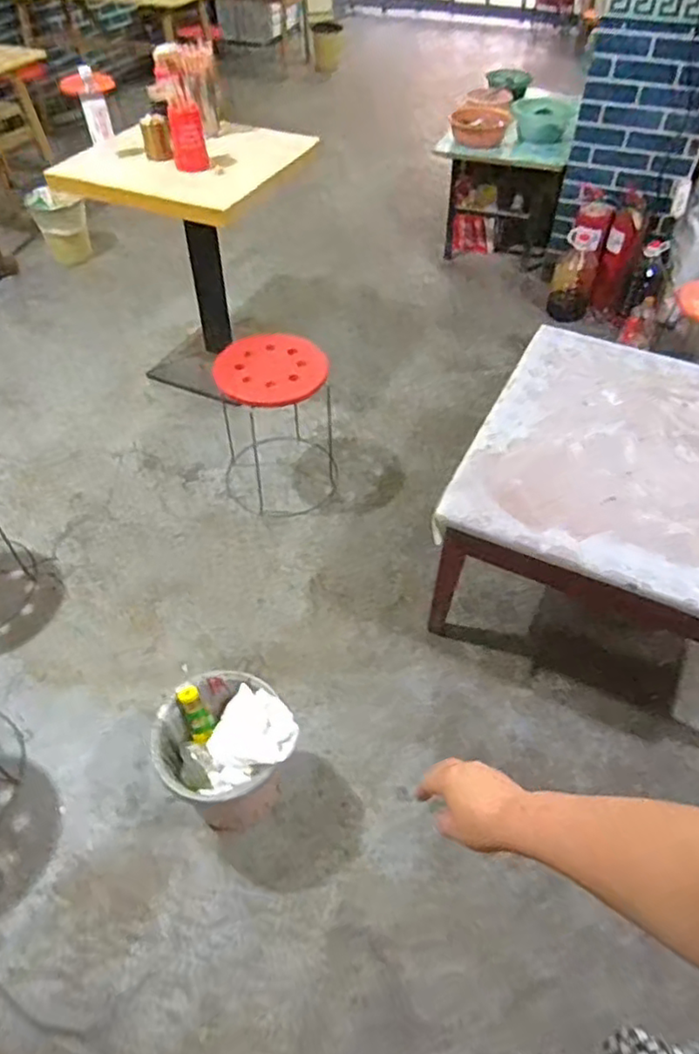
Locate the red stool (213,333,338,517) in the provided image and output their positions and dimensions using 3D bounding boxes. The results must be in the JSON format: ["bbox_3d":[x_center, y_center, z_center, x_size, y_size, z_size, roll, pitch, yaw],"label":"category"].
[{"bbox_3d":[-0.208,-0.288,1.847,0.314,0.403,0.381,-7,49,-7],"label":"red stool"}]

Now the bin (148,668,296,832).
[{"bbox_3d":[-0.236,0.459,1.299,0.267,0.257,0.239,12,49,10],"label":"bin"}]

